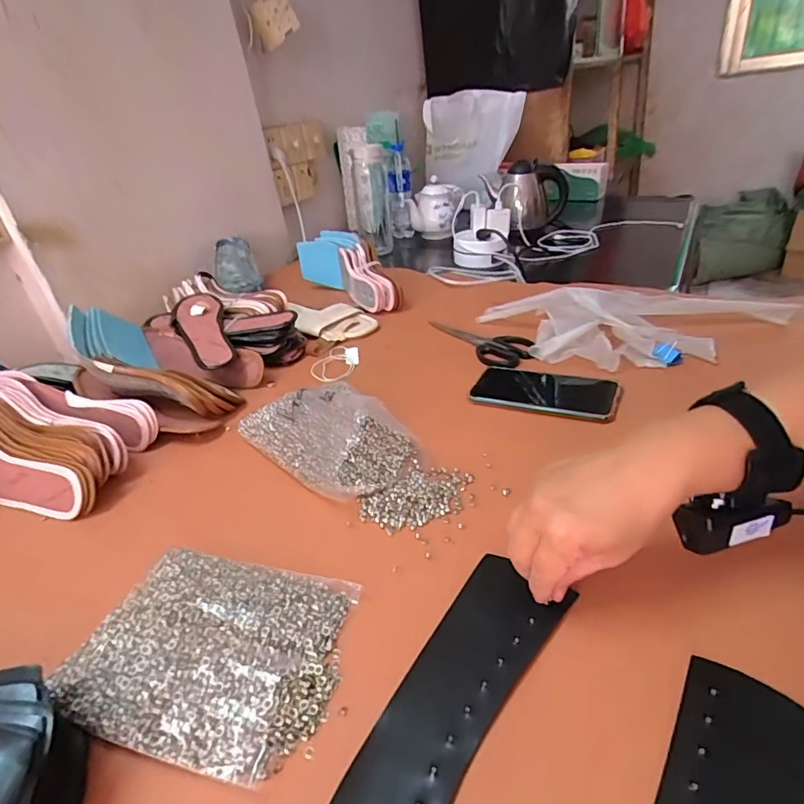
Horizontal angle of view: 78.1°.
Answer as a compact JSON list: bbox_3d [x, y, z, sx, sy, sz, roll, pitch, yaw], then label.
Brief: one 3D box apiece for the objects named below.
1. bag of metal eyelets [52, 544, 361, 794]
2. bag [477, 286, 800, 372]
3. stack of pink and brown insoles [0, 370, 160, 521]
[{"bbox_3d":[-0.126,0.163,0.338,0.169,0.032,0.134,4,34,17],"label":"bag of metal eyelets"},{"bbox_3d":[0.290,-0.102,0.648,0.396,0.076,0.144,5,34,19],"label":"bag"},{"bbox_3d":[-0.414,0.041,0.554,0.237,0.087,0.137,2,33,15],"label":"stack of pink and brown insoles"}]

